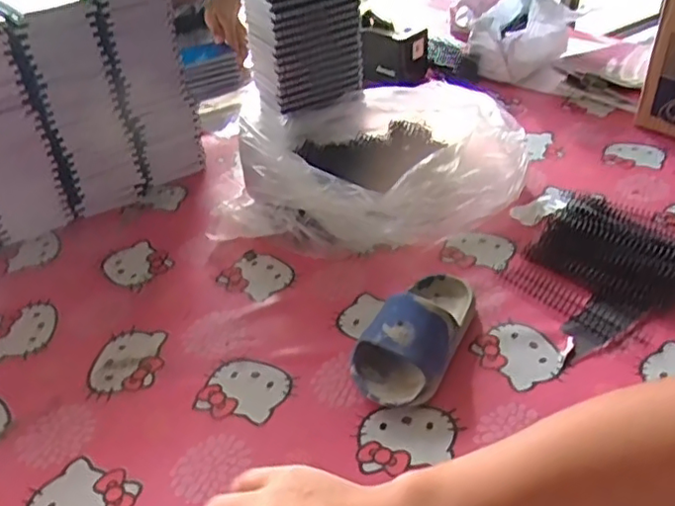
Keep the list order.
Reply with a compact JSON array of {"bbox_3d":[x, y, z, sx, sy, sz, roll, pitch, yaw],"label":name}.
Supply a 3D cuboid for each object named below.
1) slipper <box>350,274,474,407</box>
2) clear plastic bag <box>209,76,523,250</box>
[{"bbox_3d":[0.080,0.068,0.596,0.083,0.060,0.177,18,43,26],"label":"slipper"},{"bbox_3d":[0.048,-0.124,0.804,0.350,0.096,0.264,-2,38,3],"label":"clear plastic bag"}]

